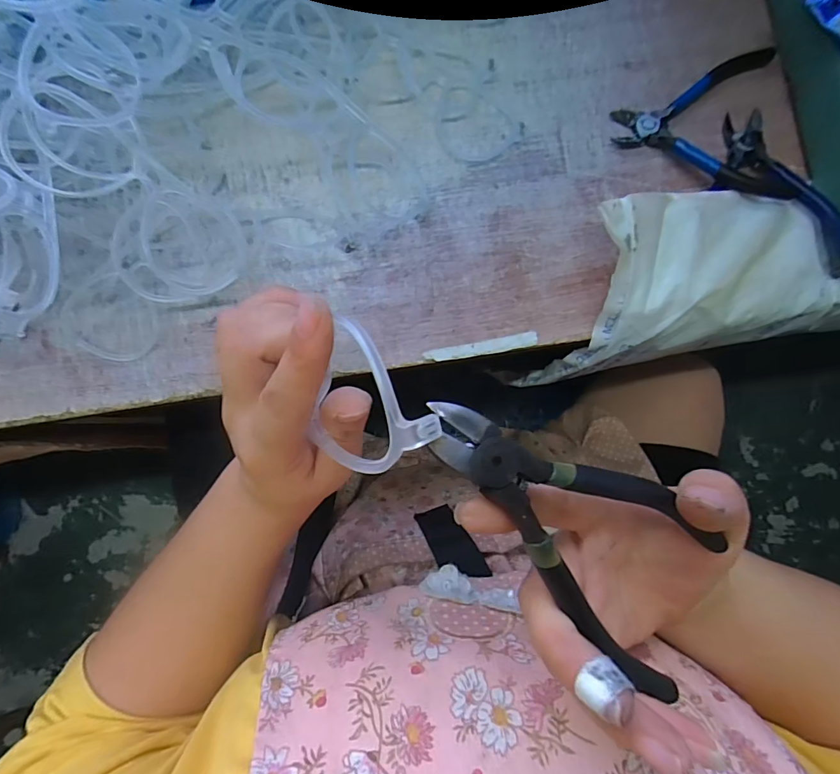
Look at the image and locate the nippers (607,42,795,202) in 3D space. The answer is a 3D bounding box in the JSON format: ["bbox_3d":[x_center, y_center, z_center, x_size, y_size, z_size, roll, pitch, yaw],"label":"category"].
[{"bbox_3d":[0.190,-0.179,0.303,0.108,0.016,0.107,-1,85,2],"label":"nippers"}]

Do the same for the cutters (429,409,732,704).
[{"bbox_3d":[0.054,0.042,0.143,0.119,0.014,0.054,44,88,-12],"label":"cutters"}]

